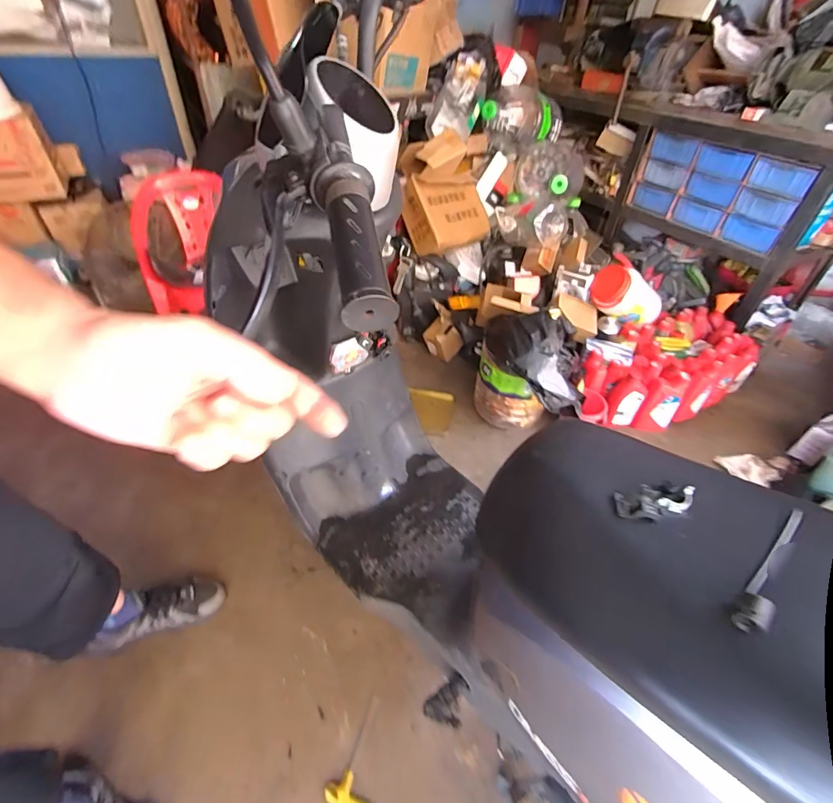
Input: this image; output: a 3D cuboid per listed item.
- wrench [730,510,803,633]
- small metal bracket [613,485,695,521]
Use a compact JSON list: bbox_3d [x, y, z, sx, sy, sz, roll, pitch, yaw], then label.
[{"bbox_3d":[0.298,0.134,0.348,0.149,0.015,0.022,-29,52,-30],"label":"wrench"},{"bbox_3d":[0.227,0.094,0.397,0.076,0.015,0.032,-3,43,-7],"label":"small metal bracket"}]

